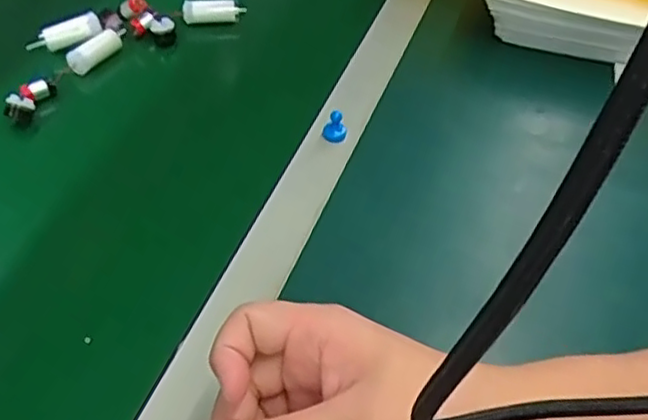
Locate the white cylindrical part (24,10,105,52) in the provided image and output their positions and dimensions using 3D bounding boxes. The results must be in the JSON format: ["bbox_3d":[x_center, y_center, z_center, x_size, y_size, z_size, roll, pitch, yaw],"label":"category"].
[{"bbox_3d":[-0.233,-0.158,0.579,0.067,0.016,0.017,-24,54,-7],"label":"white cylindrical part"}]

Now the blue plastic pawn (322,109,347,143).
[{"bbox_3d":[0.008,-0.066,0.513,0.019,0.024,0.015,3,49,-1],"label":"blue plastic pawn"}]

